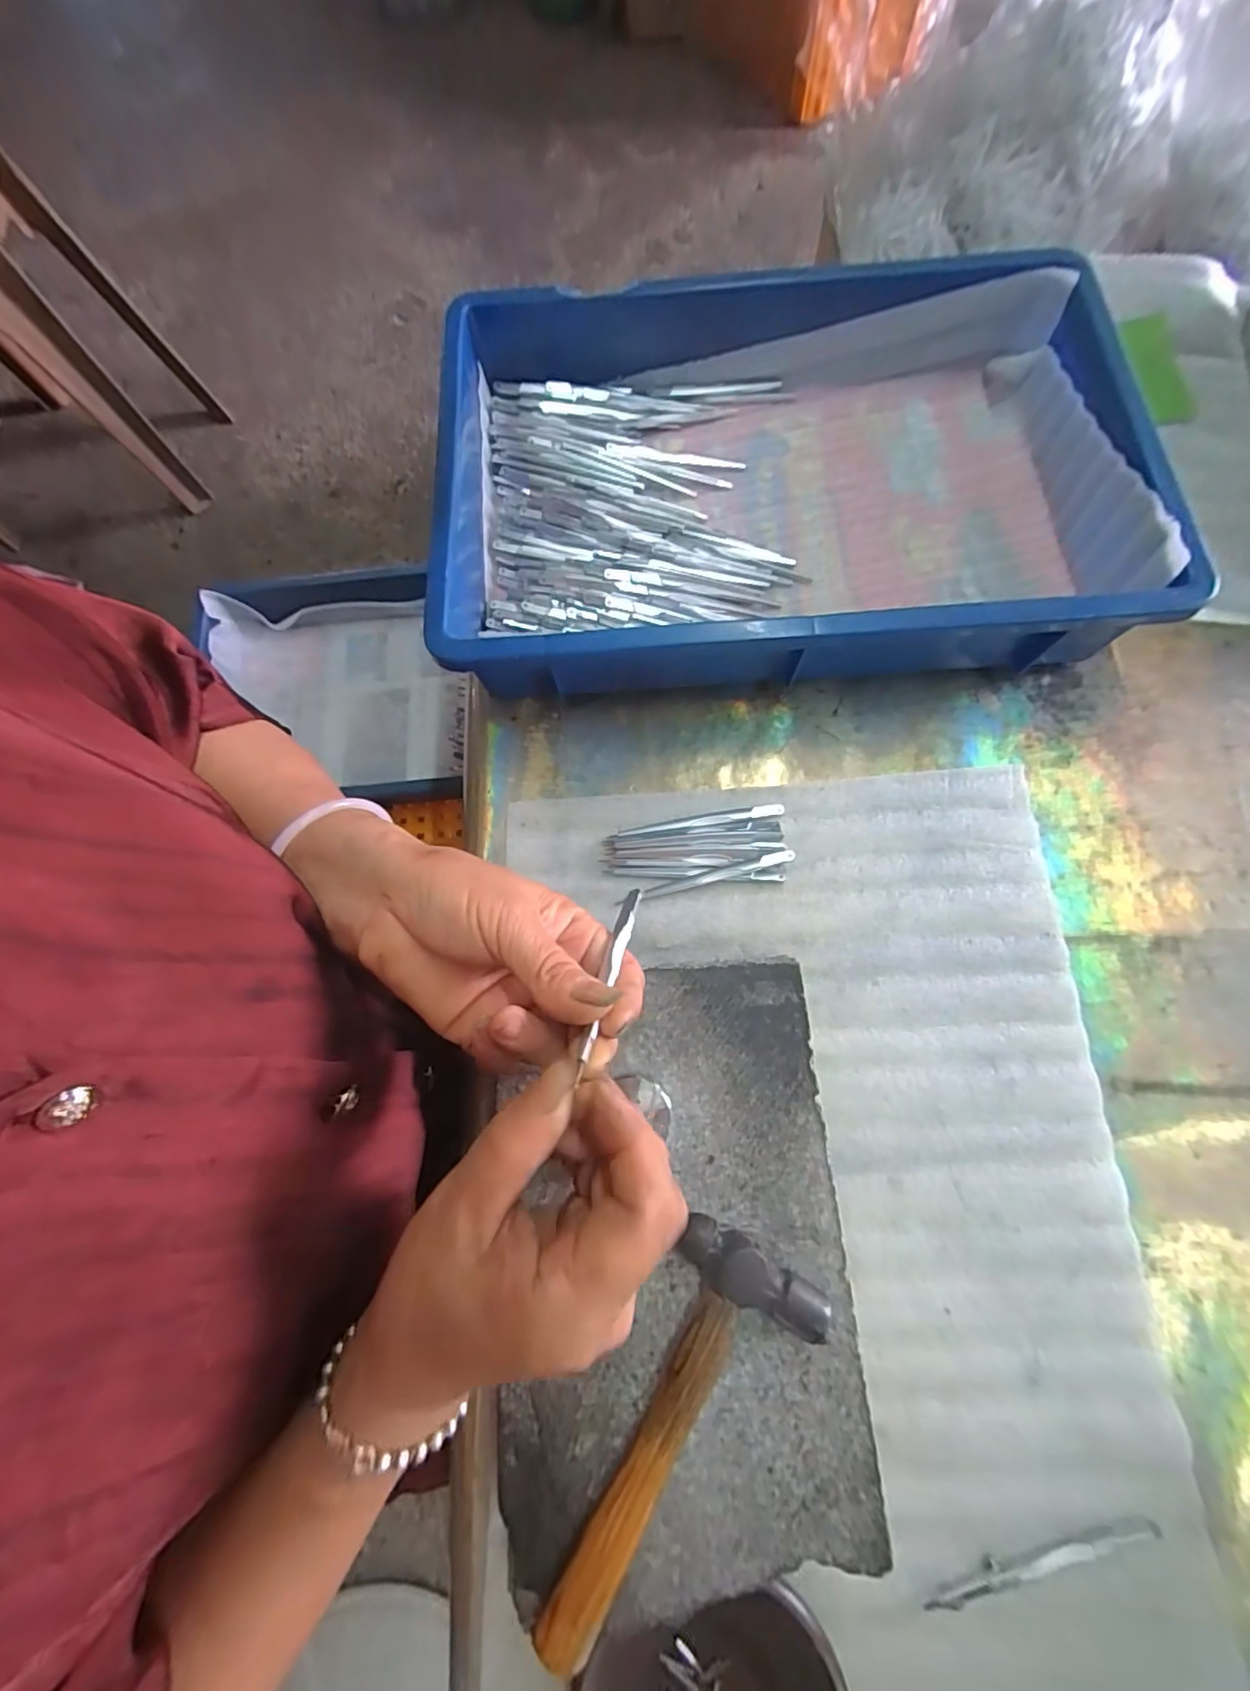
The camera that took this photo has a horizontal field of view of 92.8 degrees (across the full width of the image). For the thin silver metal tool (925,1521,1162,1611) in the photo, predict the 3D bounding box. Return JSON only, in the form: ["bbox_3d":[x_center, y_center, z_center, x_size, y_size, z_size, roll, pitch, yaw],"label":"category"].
[{"bbox_3d":[0.182,0.313,0.258,0.106,0.004,0.009,-15,74,-3],"label":"thin silver metal tool"}]

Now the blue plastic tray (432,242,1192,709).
[{"bbox_3d":[0.091,-0.237,0.387,0.418,0.076,0.275,-2,74,1],"label":"blue plastic tray"}]

